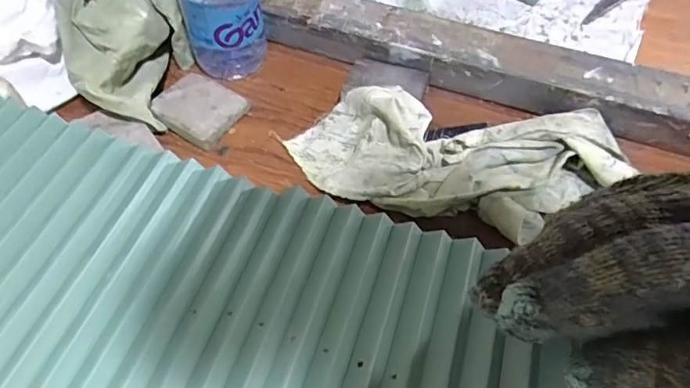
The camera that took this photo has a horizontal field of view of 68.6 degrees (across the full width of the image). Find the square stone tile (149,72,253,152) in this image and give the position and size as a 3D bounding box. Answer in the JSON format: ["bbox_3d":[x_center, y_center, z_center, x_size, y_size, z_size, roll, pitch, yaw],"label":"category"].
[{"bbox_3d":[-0.129,-0.075,0.445,0.069,0.023,0.061,24,57,16],"label":"square stone tile"}]

